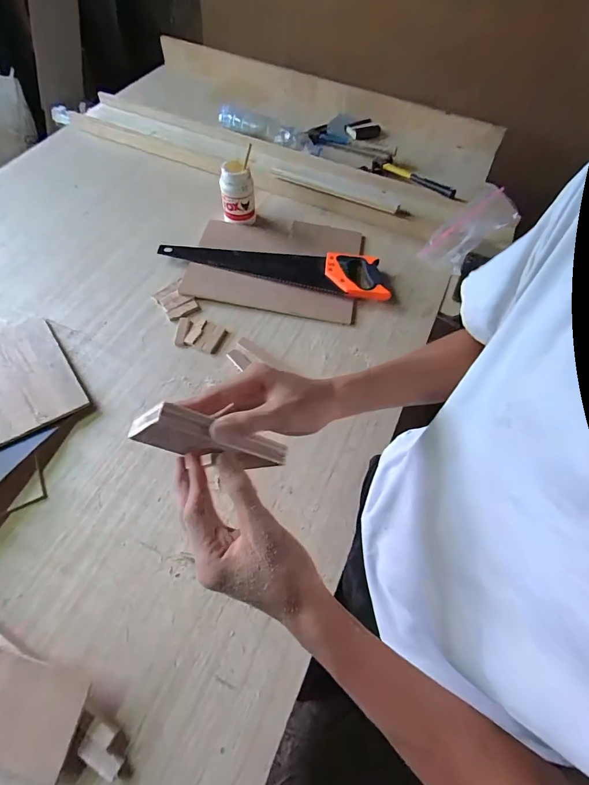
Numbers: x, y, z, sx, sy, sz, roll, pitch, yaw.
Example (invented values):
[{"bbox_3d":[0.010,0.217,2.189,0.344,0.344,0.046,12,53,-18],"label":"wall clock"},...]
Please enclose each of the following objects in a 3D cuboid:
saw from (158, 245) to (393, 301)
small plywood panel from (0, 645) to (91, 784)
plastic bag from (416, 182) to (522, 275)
[{"bbox_3d":[-0.043,-0.306,0.858,0.538,0.039,0.126,13,60,5],"label":"saw"},{"bbox_3d":[-0.340,0.390,0.447,0.155,0.011,0.109,12,67,3],"label":"small plywood panel"},{"bbox_3d":[0.422,-0.385,0.883,0.248,0.037,0.109,-45,79,2],"label":"plastic bag"}]

